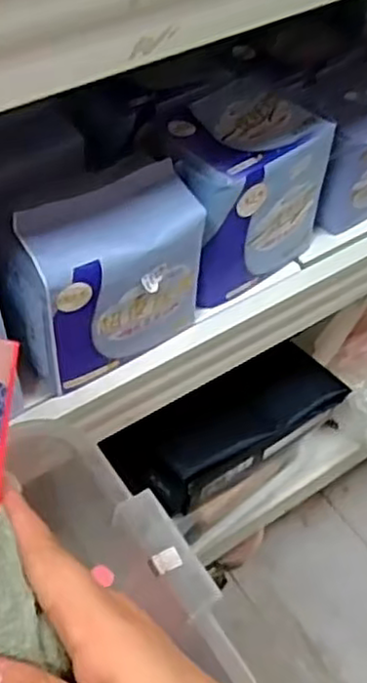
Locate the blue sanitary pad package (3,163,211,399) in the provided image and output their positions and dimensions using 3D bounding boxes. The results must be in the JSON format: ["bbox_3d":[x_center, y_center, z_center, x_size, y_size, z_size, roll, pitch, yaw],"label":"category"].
[{"bbox_3d":[-0.050,-0.040,0.479,0.128,0.122,0.052,-28,58,-22],"label":"blue sanitary pad package"}]

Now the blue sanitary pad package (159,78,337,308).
[{"bbox_3d":[0.039,-0.118,0.550,0.129,0.119,0.090,-32,59,-25],"label":"blue sanitary pad package"}]

